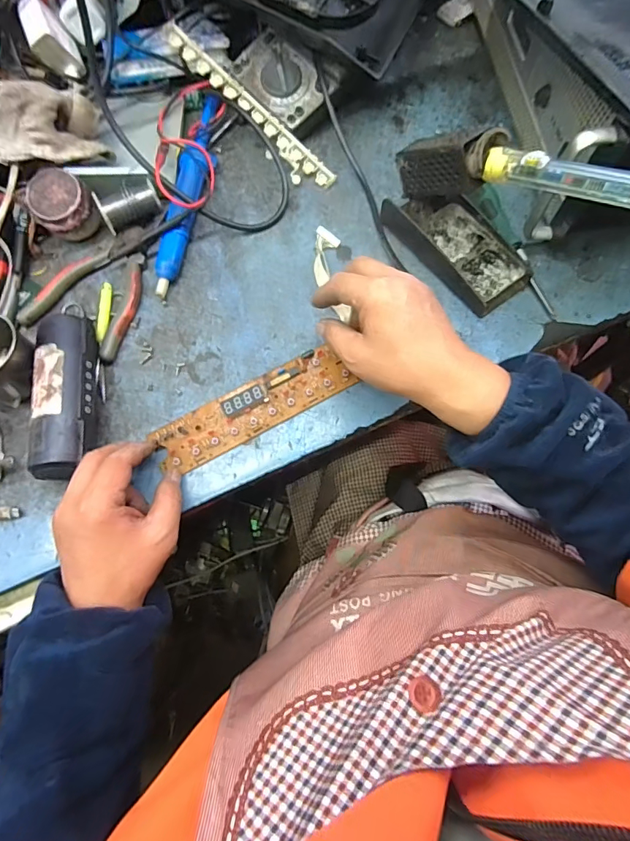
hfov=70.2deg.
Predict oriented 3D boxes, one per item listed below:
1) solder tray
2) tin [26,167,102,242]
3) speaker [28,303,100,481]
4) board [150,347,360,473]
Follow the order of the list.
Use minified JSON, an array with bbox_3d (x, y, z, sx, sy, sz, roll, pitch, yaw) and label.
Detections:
[{"bbox_3d":[0.147,-0.187,0.474,0.075,0.032,0.160,-39,74,-11],"label":"solder tray"},{"bbox_3d":[-0.270,-0.232,0.486,0.059,0.047,0.057,-1,71,2],"label":"tin"},{"bbox_3d":[-0.229,-0.026,0.422,0.047,0.053,0.157,-8,71,0],"label":"speaker"},{"bbox_3d":[-0.059,-0.012,0.433,0.192,0.015,0.049,-27,72,-7],"label":"board"}]

